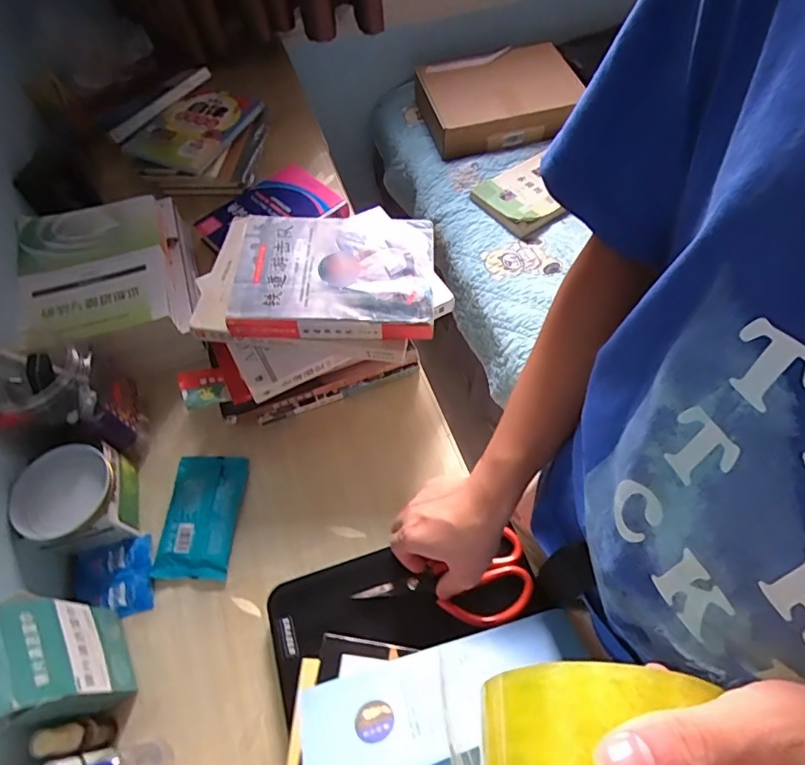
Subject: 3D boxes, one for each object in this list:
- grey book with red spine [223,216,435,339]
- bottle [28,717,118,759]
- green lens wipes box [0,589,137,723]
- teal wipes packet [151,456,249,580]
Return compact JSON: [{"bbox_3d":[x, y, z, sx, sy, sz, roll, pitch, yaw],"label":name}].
[{"bbox_3d":[-0.082,-0.118,0.540,0.227,0.028,0.146,0,59,3],"label":"grey book with red spine"},{"bbox_3d":[-0.270,0.293,0.414,0.016,0.089,0.020,-14,60,-5],"label":"bottle"},{"bbox_3d":[-0.285,0.229,0.415,0.046,0.141,0.091,-32,63,-15],"label":"green lens wipes box"},{"bbox_3d":[-0.220,0.143,0.548,0.079,0.012,0.132,1,59,3],"label":"teal wipes packet"}]

